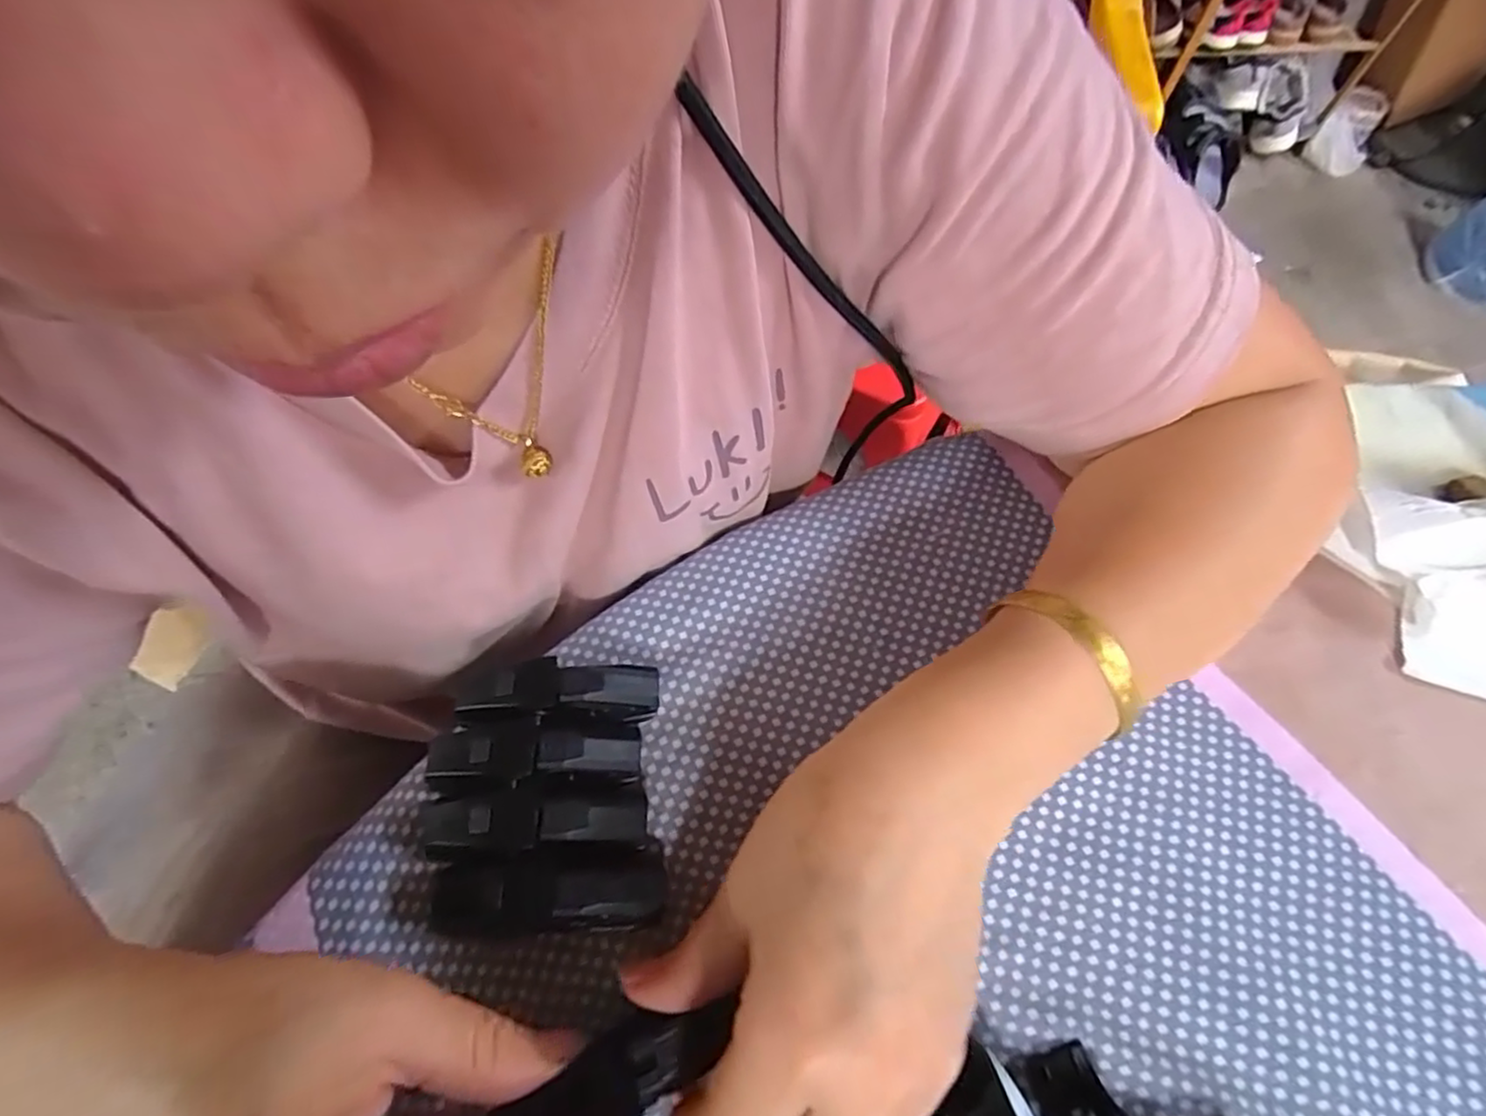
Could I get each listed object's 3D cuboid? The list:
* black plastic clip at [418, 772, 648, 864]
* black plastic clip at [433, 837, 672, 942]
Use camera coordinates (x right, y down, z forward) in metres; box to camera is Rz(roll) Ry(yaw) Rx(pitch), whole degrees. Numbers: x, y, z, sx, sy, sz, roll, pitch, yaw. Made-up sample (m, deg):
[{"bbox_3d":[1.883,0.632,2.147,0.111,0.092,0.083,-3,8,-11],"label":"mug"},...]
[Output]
[{"bbox_3d":[-0.072,0.085,0.223,0.077,0.019,0.024,-5,63,-3],"label":"black plastic clip"},{"bbox_3d":[-0.064,0.107,0.213,0.076,0.018,0.025,-6,63,-3],"label":"black plastic clip"}]

